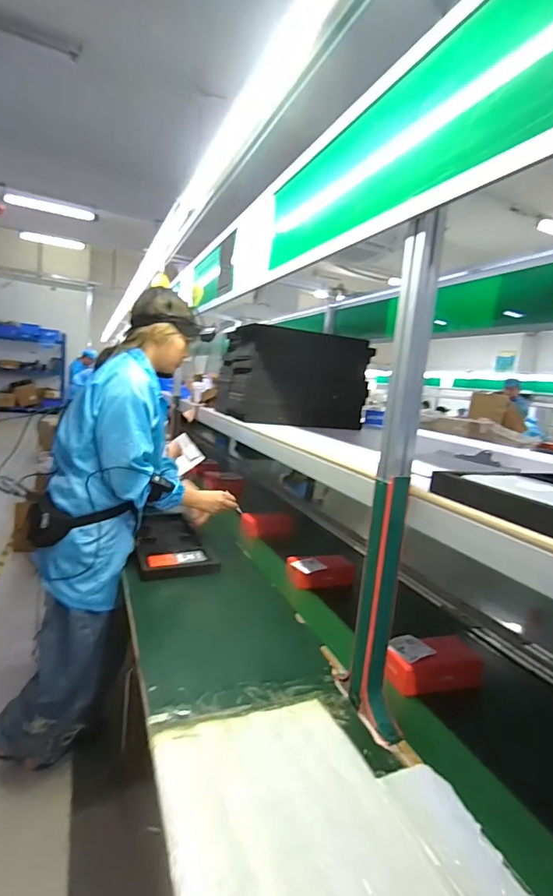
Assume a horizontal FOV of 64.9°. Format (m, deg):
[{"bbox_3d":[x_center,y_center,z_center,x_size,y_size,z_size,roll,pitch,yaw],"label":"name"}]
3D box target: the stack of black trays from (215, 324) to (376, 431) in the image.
[{"bbox_3d":[0.053,-0.284,1.820,0.531,0.339,0.442,2,9,-21],"label":"stack of black trays"}]

